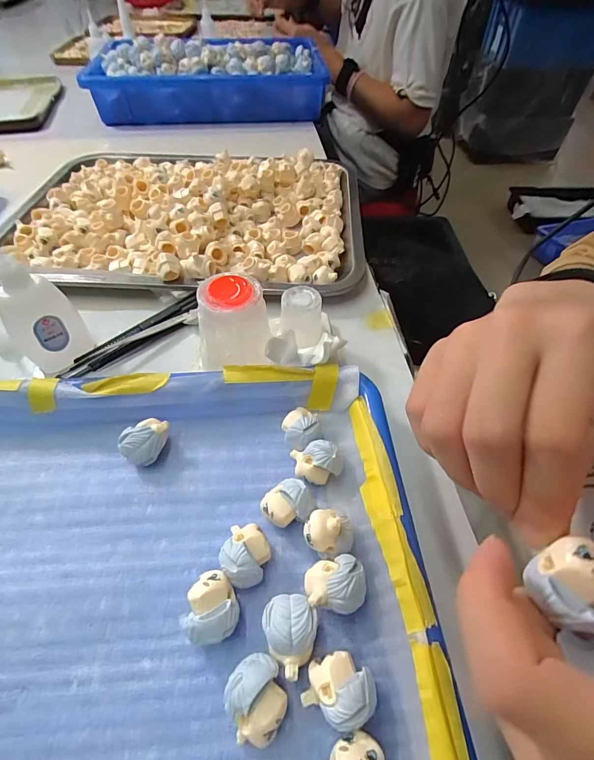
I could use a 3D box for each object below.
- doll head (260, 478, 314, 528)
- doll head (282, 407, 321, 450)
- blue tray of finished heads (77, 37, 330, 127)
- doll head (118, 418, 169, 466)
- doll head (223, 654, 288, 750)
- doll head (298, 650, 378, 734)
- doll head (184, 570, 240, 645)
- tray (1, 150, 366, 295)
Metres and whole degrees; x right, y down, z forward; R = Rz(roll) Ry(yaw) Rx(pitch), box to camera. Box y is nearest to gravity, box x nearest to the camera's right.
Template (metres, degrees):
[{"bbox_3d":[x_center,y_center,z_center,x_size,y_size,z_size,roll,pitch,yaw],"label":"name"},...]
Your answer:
[{"bbox_3d":[-0.006,0.068,0.203,0.025,0.023,0.022,-30,58,-23],"label":"doll head"},{"bbox_3d":[0.002,0.032,0.234,0.021,0.023,0.024,-7,52,-7],"label":"doll head"},{"bbox_3d":[-0.143,-0.497,0.625,0.362,0.081,0.207,-6,52,-7],"label":"blue tray of finished heads"},{"bbox_3d":[-0.091,0.037,0.228,0.022,0.022,0.027,16,53,11],"label":"doll head"},{"bbox_3d":[-0.016,0.129,0.154,0.022,0.024,0.027,-16,52,-15],"label":"doll head"},{"bbox_3d":[0.017,0.127,0.156,0.026,0.023,0.023,29,55,20],"label":"doll head"},{"bbox_3d":[-0.037,0.104,0.174,0.022,0.022,0.028,0,52,-2],"label":"doll head"},{"bbox_3d":[-0.108,-0.179,0.393,0.339,0.042,0.251,2,52,0],"label":"tray"}]

